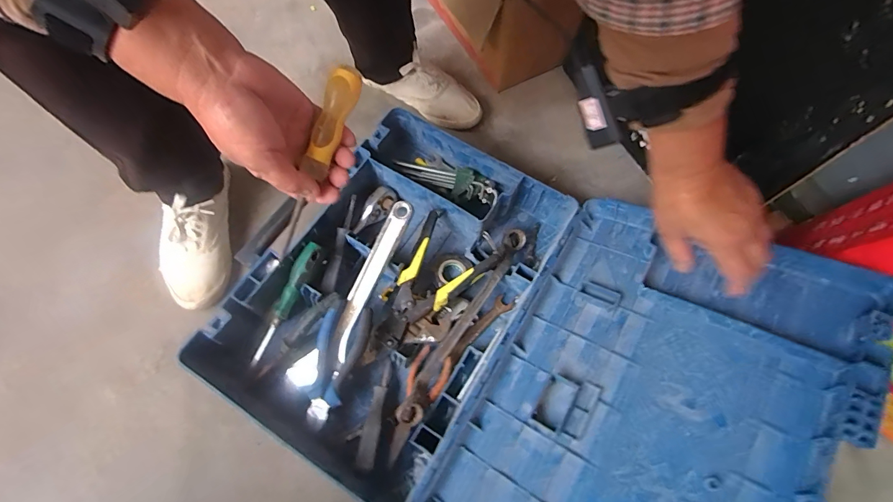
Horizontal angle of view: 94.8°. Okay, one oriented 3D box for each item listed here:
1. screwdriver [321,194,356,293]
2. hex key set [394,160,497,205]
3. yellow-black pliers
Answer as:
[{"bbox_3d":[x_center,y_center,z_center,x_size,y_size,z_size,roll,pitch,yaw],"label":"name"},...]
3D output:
[{"bbox_3d":[-0.150,-0.012,0.578,0.016,0.015,0.144,9,66,3],"label":"screwdriver"},{"bbox_3d":[0.000,-0.115,0.638,0.166,0.025,0.039,24,68,9],"label":"hex key set"},{"bbox_3d":[-0.025,0.049,0.571,0.113,0.035,0.190,37,79,9],"label":"yellow-black pliers"}]

